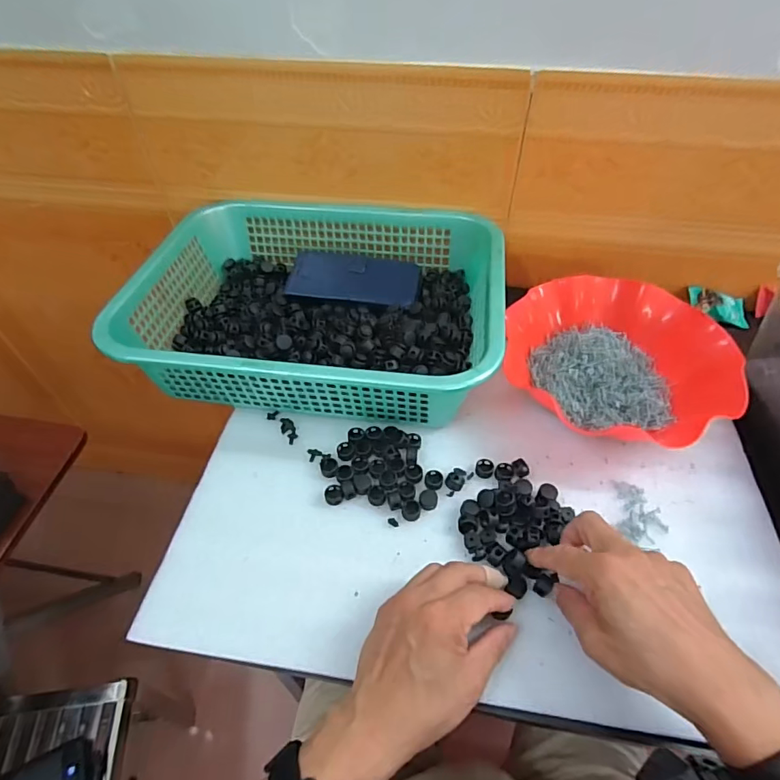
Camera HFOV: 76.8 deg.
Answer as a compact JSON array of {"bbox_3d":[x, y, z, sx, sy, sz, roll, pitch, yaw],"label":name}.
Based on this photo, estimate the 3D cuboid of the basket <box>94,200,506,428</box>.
[{"bbox_3d":[-0.074,-0.099,0.550,0.383,0.094,0.298,8,51,7],"label":"basket"}]

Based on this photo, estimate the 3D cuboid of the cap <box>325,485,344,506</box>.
[{"bbox_3d":[-0.051,0.095,0.448,0.016,0.008,0.017,0,51,0],"label":"cap"}]

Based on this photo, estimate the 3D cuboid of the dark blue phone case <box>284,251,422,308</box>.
[{"bbox_3d":[-0.043,-0.135,0.595,0.155,0.008,0.081,8,51,7],"label":"dark blue phone case"}]

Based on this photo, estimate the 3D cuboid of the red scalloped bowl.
[{"bbox_3d":[0.231,-0.031,0.518,0.224,0.058,0.203,5,51,4],"label":"red scalloped bowl"}]

